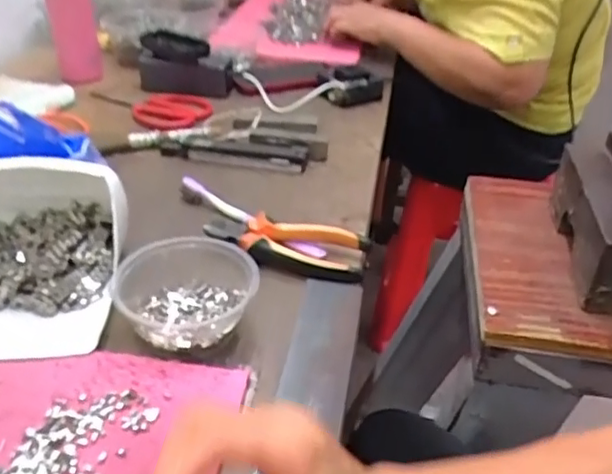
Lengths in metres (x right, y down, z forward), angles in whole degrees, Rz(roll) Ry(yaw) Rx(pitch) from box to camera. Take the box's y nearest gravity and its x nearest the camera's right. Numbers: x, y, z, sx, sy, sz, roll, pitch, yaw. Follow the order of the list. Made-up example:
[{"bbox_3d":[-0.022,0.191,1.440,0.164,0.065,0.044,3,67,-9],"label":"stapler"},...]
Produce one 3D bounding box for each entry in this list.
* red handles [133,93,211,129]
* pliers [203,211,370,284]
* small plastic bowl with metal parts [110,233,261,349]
[{"bbox_3d":[-0.182,-0.175,0.839,0.102,0.016,0.075,-10,38,-20],"label":"red handles"},{"bbox_3d":[-0.017,0.004,0.567,0.150,0.025,0.060,18,37,18],"label":"pliers"},{"bbox_3d":[-0.095,0.044,0.482,0.102,0.052,0.095,3,35,-2],"label":"small plastic bowl with metal parts"}]

